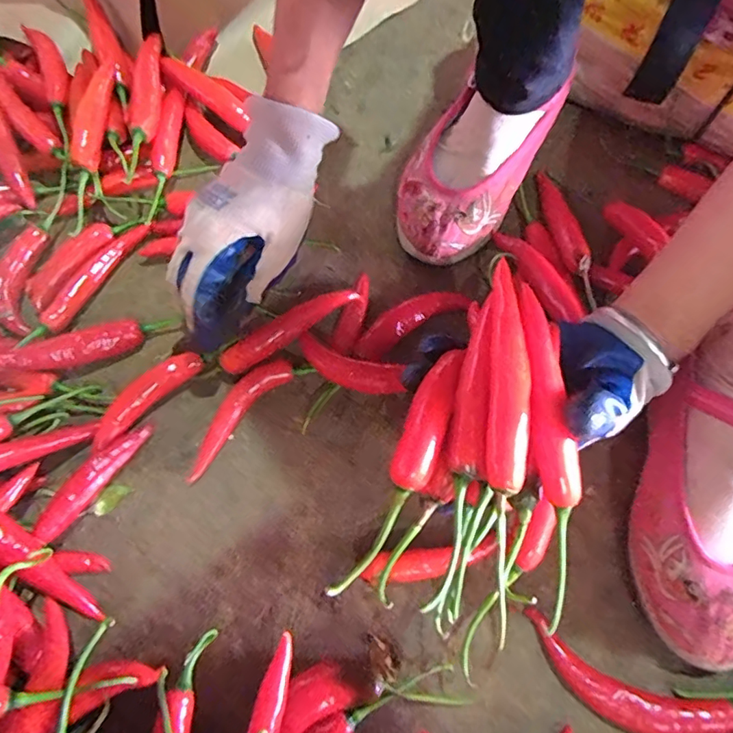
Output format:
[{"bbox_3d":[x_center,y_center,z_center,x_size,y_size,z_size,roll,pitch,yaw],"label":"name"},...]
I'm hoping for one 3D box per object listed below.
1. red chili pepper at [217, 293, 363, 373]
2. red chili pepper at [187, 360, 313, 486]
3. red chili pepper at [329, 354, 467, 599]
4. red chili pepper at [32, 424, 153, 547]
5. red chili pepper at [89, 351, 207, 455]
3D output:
[{"bbox_3d":[-0.059,-0.029,0.391,0.113,0.018,0.021,-26,69,-9],"label":"red chili pepper"},{"bbox_3d":[-0.094,0.034,0.385,0.114,0.019,0.034,-41,72,-14],"label":"red chili pepper"},{"bbox_3d":[0.021,0.051,0.258,0.022,0.023,0.136,23,77,11],"label":"red chili pepper"},{"bbox_3d":[-0.196,0.080,0.368,0.019,0.022,0.096,29,71,13],"label":"red chili pepper"},{"bbox_3d":[-0.168,0.023,0.389,0.096,0.022,0.021,-42,72,-15],"label":"red chili pepper"}]

